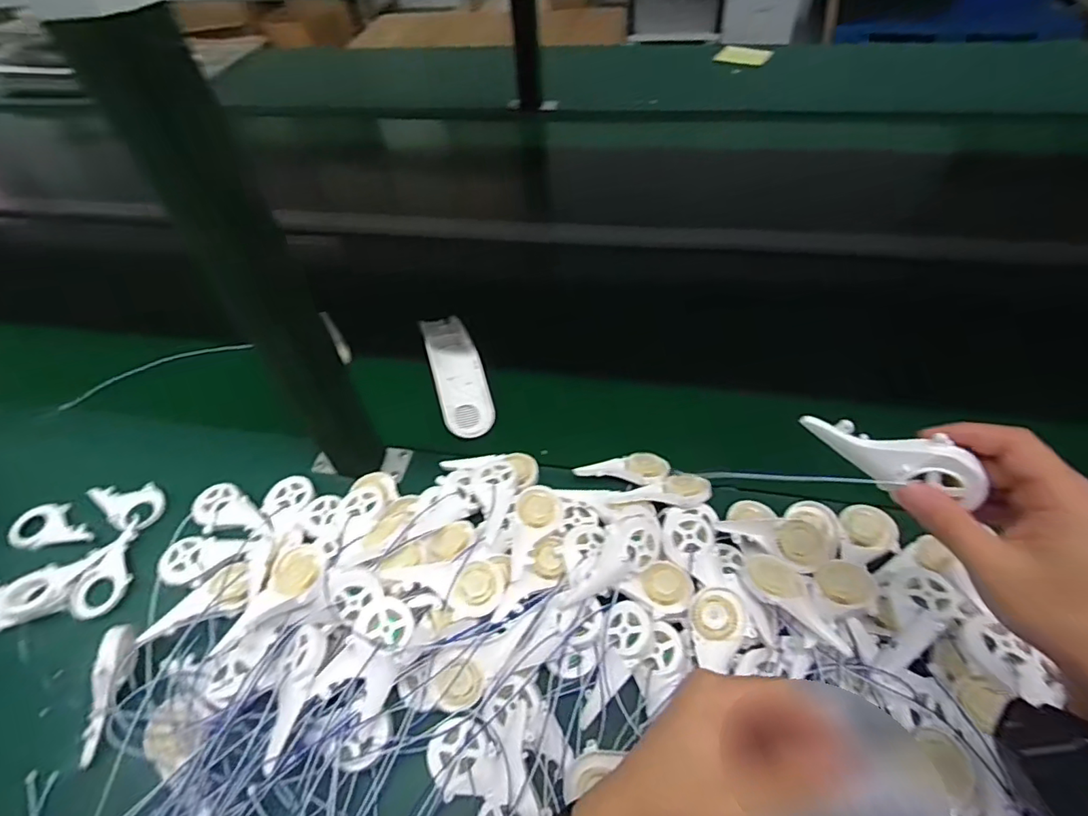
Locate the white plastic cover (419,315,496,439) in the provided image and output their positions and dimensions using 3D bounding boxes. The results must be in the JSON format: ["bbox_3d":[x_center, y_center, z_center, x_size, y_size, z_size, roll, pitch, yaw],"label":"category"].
[{"bbox_3d":[-0.100,-0.042,0.626,0.056,0.035,0.166,-17,67,-9],"label":"white plastic cover"}]

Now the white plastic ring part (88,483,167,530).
[{"bbox_3d":[-0.423,0.096,0.555,0.091,0.008,0.050,32,60,27],"label":"white plastic ring part"}]

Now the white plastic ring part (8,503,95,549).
[{"bbox_3d":[-0.487,0.115,0.541,0.086,0.010,0.046,-8,51,-1],"label":"white plastic ring part"}]

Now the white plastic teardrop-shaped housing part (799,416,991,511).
[{"bbox_3d":[0.196,0.030,0.310,0.092,0.031,0.017,23,56,28],"label":"white plastic teardrop-shaped housing part"}]

